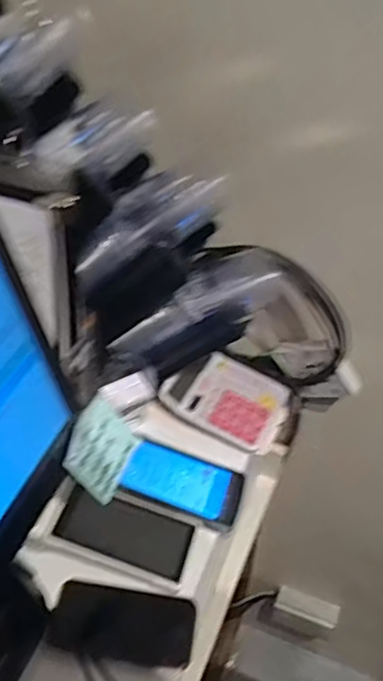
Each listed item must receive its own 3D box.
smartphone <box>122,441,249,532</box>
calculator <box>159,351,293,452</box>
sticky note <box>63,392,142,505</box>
[{"bbox_3d":[-0.009,0.168,0.735,0.134,0.013,0.073,20,47,3],"label":"smartphone"},{"bbox_3d":[0.051,0.074,0.839,0.153,0.025,0.123,26,48,8],"label":"calculator"},{"bbox_3d":[-0.083,0.101,0.583,0.007,0.071,0.077,-13,34,41],"label":"sticky note"}]

